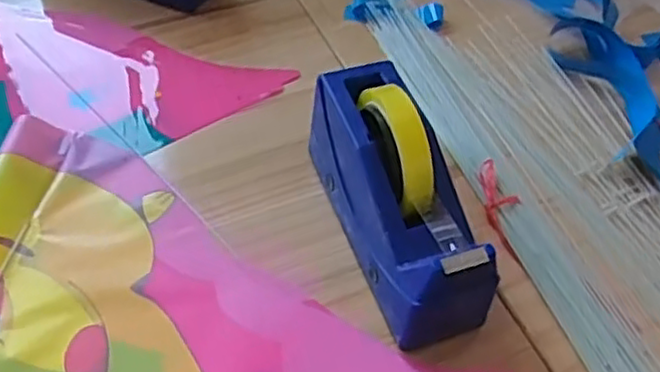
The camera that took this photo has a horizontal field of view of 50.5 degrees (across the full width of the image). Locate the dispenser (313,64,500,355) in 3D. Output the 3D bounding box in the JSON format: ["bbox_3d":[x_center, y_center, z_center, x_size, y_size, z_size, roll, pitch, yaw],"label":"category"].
[{"bbox_3d":[0.050,0.007,0.518,0.067,0.118,0.199,-16,55,-15],"label":"dispenser"}]

